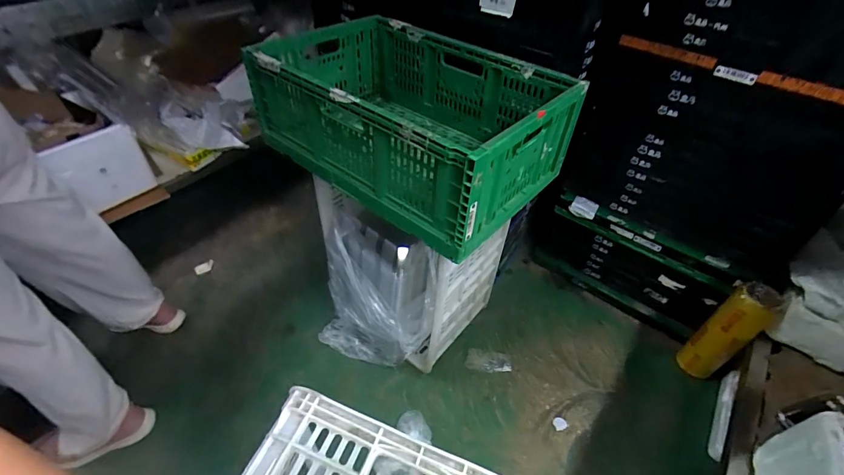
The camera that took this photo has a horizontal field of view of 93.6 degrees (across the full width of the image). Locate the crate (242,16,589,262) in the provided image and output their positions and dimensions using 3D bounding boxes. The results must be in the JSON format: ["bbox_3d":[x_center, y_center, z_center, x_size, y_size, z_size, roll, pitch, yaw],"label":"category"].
[{"bbox_3d":[-0.038,-0.291,0.905,0.664,0.234,0.409,34,52,27],"label":"crate"}]

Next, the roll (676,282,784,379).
[{"bbox_3d":[0.889,0.276,1.161,0.131,0.356,0.114,-25,52,-26],"label":"roll"}]

